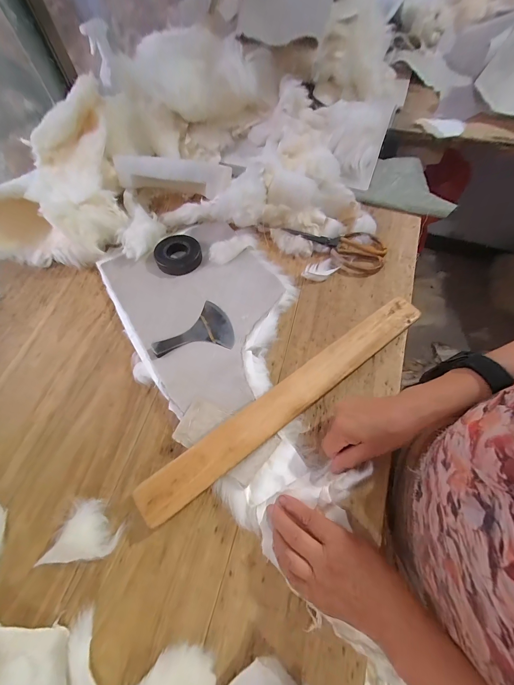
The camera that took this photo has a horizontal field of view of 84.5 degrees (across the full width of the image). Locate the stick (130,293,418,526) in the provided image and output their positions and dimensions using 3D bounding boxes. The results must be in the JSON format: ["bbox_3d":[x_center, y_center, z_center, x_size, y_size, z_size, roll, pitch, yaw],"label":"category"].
[{"bbox_3d":[0.058,0.073,0.406,0.484,0.016,0.053,-35,65,-14],"label":"stick"}]

